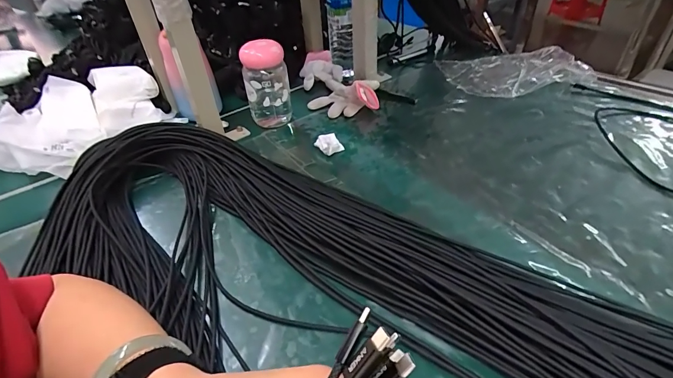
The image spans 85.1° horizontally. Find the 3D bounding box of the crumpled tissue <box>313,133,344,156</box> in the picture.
[{"bbox_3d":[-0.011,-0.068,0.561,0.034,0.028,0.026,-25,44,-24],"label":"crumpled tissue"}]

